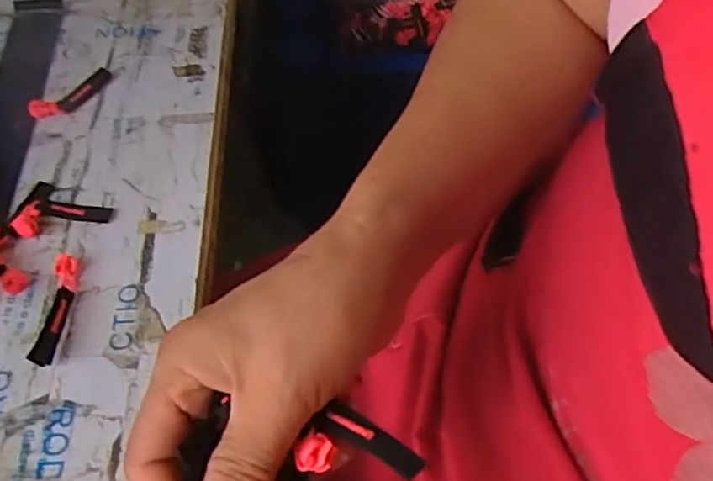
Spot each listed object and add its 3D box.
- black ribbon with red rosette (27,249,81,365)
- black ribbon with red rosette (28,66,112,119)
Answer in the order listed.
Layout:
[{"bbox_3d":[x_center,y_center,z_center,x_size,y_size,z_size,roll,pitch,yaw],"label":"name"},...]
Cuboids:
[{"bbox_3d":[-0.170,0.037,0.370,0.013,0.011,0.068,2,54,1],"label":"black ribbon with red rosette"},{"bbox_3d":[-0.205,-0.108,0.472,0.021,0.012,0.063,31,62,22],"label":"black ribbon with red rosette"}]

